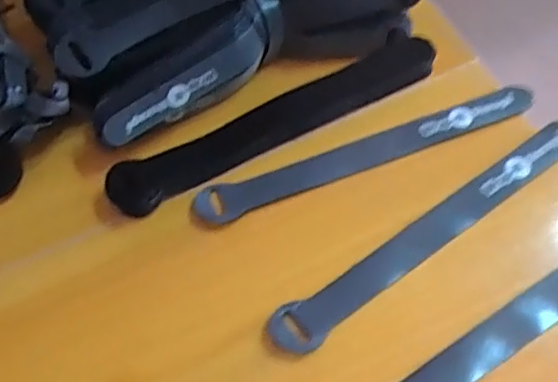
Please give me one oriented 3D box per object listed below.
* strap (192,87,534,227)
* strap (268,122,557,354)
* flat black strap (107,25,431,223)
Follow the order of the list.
[{"bbox_3d":[0.049,-0.021,0.329,0.197,0.007,0.023,-19,63,-7],"label":"strap"},{"bbox_3d":[0.080,0.020,0.304,0.196,0.005,0.025,-32,65,-13],"label":"strap"},{"bbox_3d":[0.001,-0.039,0.332,0.200,0.020,0.025,-26,64,-10],"label":"flat black strap"}]

